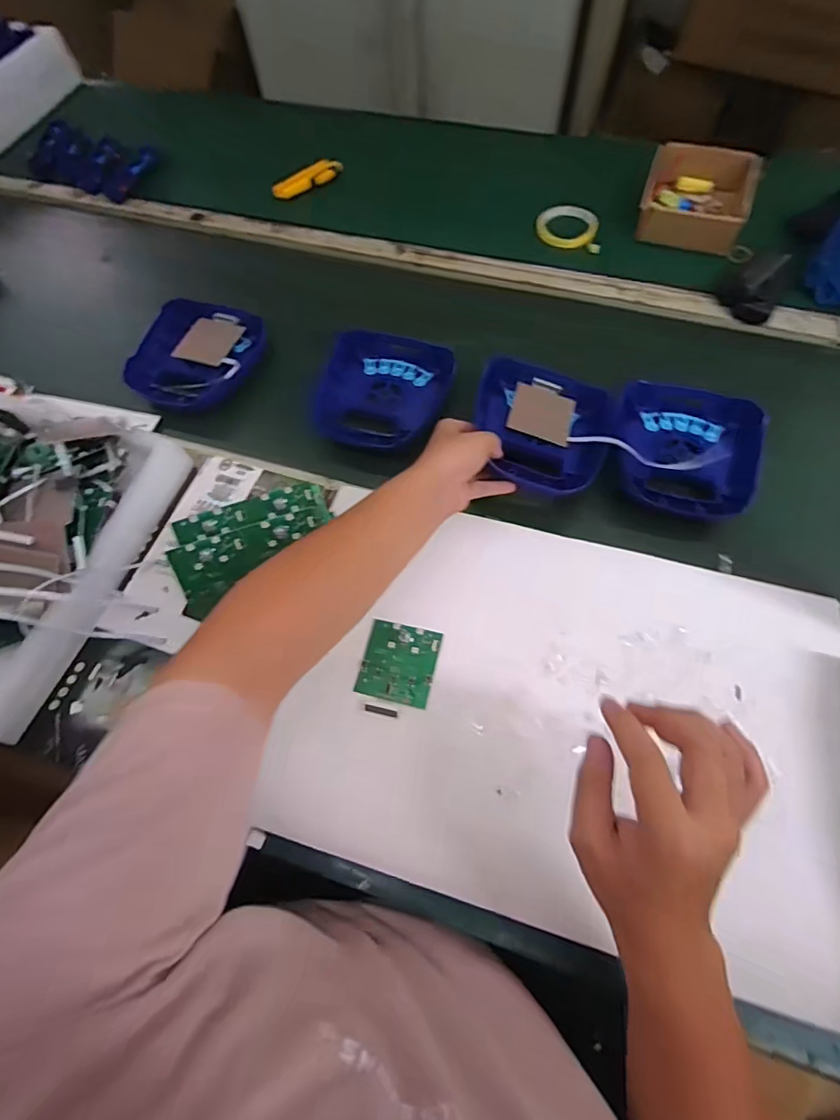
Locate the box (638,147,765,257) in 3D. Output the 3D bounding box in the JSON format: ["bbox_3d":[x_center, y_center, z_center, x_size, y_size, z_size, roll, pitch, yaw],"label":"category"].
[{"bbox_3d":[0.414,-0.543,0.747,0.149,0.046,0.171,19,66,11],"label":"box"}]

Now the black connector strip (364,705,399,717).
[{"bbox_3d":[-0.037,0.147,0.483,0.032,0.008,0.006,15,68,-6],"label":"black connector strip"}]

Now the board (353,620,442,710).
[{"bbox_3d":[-0.021,0.104,0.506,0.074,0.007,0.077,12,68,7],"label":"board"}]

